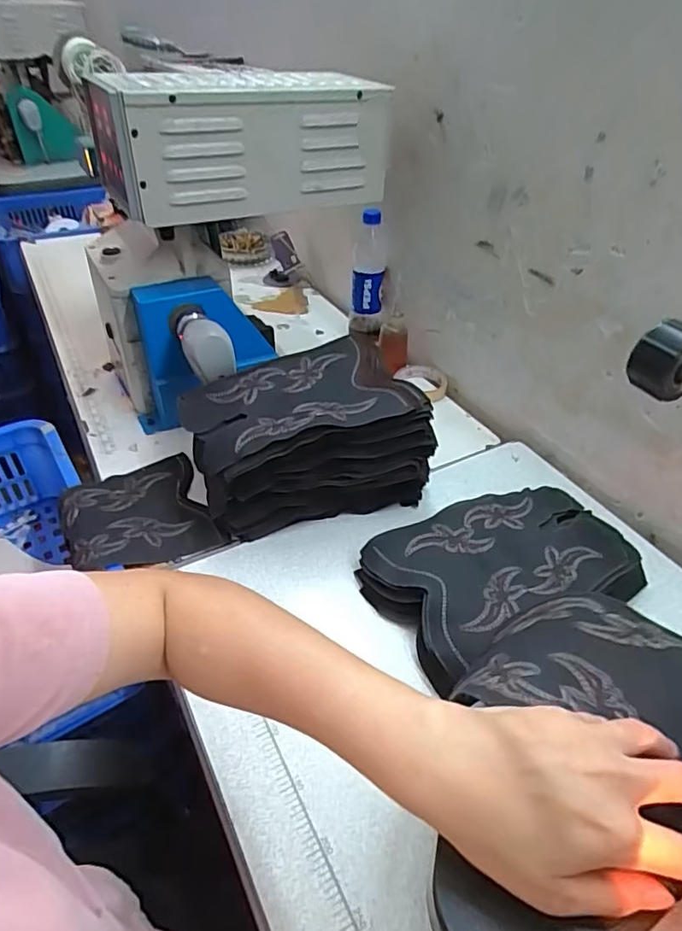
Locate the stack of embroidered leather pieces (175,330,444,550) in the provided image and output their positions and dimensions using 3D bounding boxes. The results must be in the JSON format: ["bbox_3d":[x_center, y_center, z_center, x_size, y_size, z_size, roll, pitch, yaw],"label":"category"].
[{"bbox_3d":[-0.042,-0.021,0.676,0.245,0.149,0.179,-16,43,-18],"label":"stack of embroidered leather pieces"}]

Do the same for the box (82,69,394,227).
[{"bbox_3d":[-0.125,-0.419,0.716,0.353,0.142,0.180,-16,43,-19],"label":"box"}]

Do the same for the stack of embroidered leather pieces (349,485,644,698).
[{"bbox_3d":[0.178,0.111,0.616,0.286,0.059,0.177,-18,44,-21],"label":"stack of embroidered leather pieces"}]

